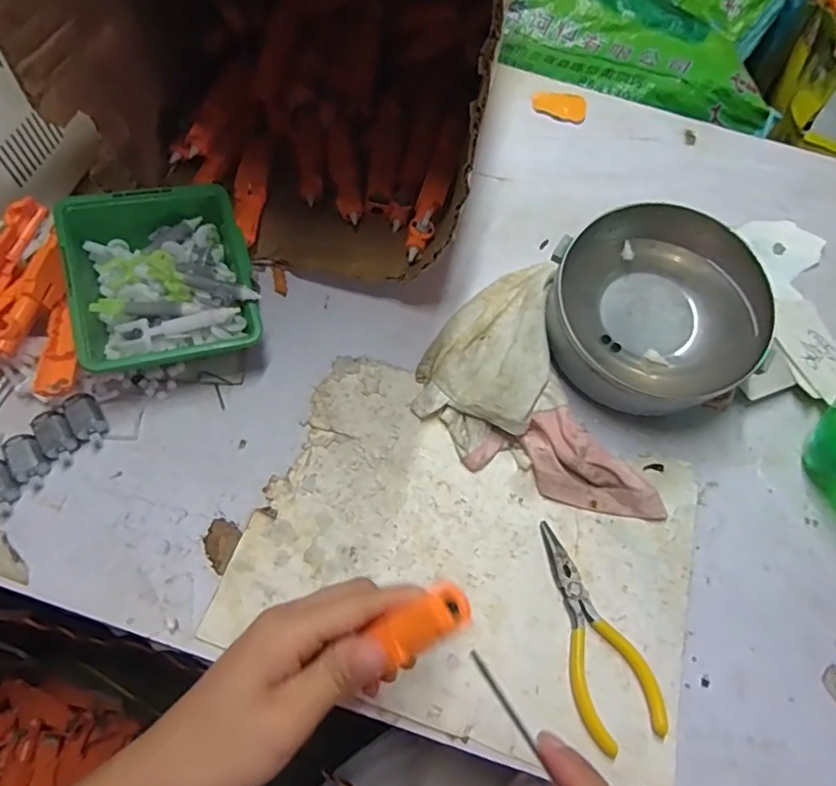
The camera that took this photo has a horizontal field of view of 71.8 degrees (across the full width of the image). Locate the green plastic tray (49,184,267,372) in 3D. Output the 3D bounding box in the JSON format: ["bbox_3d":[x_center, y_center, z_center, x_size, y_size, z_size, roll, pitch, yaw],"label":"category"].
[{"bbox_3d":[-0.172,-0.076,0.391,0.109,0.052,0.118,-17,64,-13],"label":"green plastic tray"}]

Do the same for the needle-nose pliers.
[{"bbox_3d":[0.102,0.142,0.349,0.047,0.008,0.126,-16,64,-12],"label":"needle-nose pliers"}]

